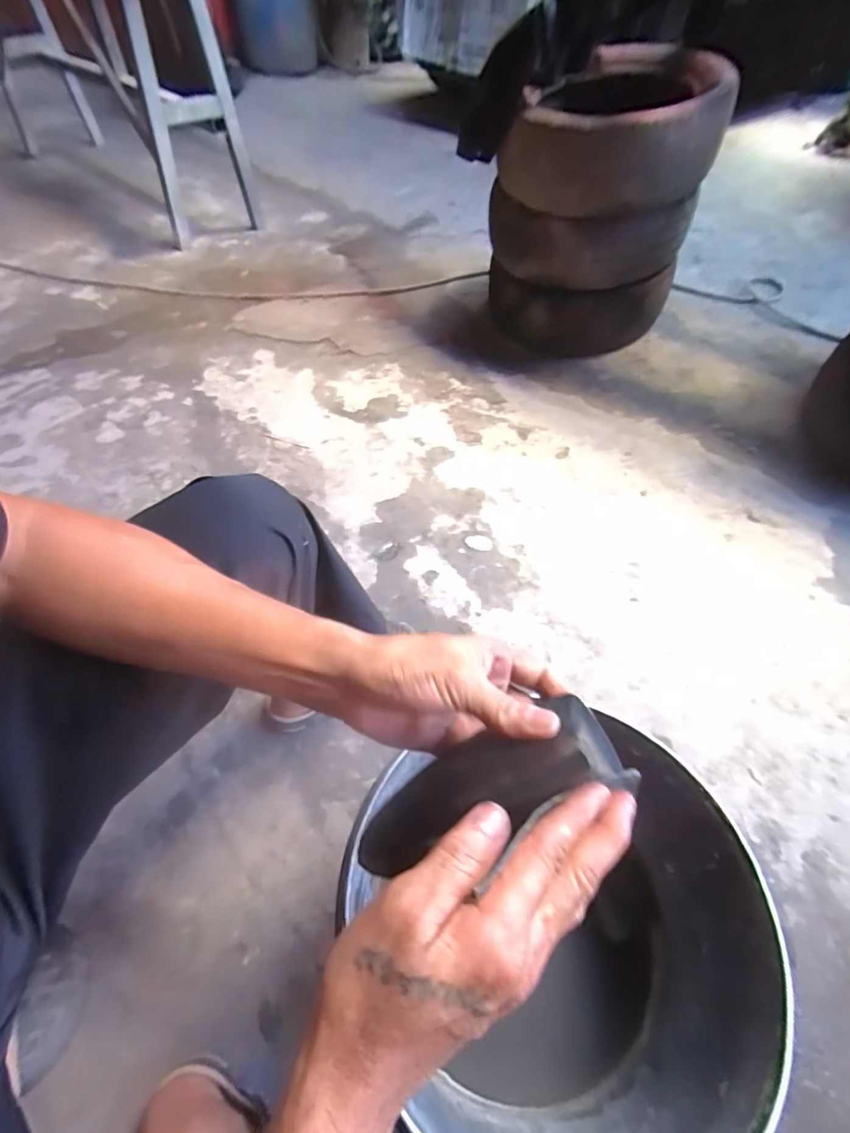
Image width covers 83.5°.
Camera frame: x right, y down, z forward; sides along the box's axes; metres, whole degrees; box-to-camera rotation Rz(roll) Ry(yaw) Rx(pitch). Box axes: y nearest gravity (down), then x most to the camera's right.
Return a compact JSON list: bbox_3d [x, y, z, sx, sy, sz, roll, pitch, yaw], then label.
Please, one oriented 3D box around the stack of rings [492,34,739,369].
[{"bbox_3d":[0.498,-1.043,1.406,0.538,0.630,0.569,17,55,10],"label":"stack of rings"}]

